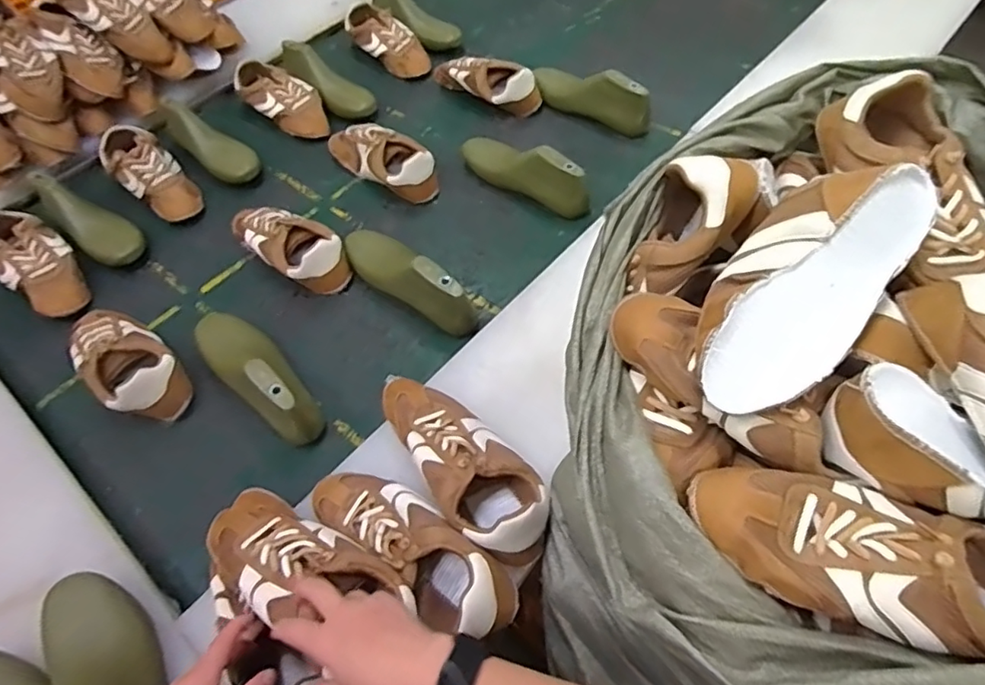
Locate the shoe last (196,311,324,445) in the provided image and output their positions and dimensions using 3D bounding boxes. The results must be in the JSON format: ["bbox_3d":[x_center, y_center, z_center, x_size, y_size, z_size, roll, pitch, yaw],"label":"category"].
[{"bbox_3d":[-0.321,0.035,0.768,0.072,0.099,0.263,-40,63,-20],"label":"shoe last"}]

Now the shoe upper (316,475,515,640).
[{"bbox_3d":[-0.092,0.198,0.581,0.245,0.070,0.088,31,64,22],"label":"shoe upper"}]

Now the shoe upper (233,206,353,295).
[{"bbox_3d":[-0.316,-0.156,0.910,0.214,0.080,0.094,34,65,23],"label":"shoe upper"}]

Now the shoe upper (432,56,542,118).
[{"bbox_3d":[-0.028,-0.515,1.151,0.249,0.082,0.073,25,62,18],"label":"shoe upper"}]

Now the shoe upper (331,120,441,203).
[{"bbox_3d":[-0.194,-0.337,1.036,0.240,0.074,0.090,35,65,23],"label":"shoe upper"}]

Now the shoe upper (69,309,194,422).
[{"bbox_3d":[-0.509,0.025,0.797,0.230,0.083,0.106,37,66,24],"label":"shoe upper"}]

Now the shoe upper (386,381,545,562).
[{"bbox_3d":[-0.034,0.121,0.632,0.100,0.073,0.252,-32,60,-16],"label":"shoe upper"}]

